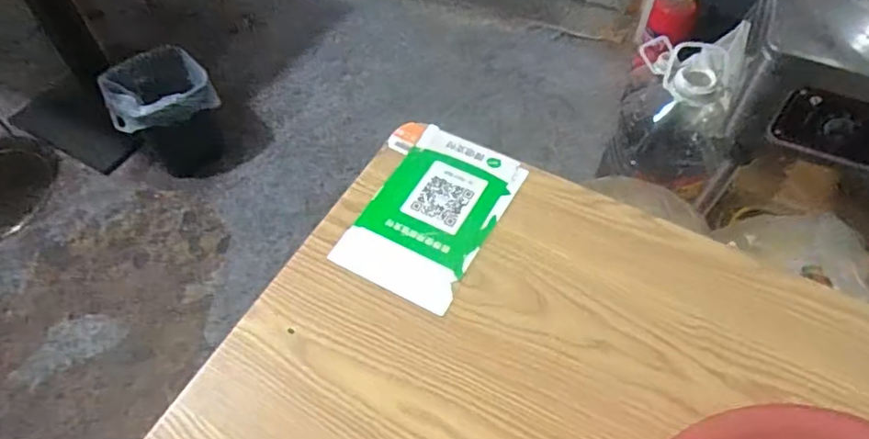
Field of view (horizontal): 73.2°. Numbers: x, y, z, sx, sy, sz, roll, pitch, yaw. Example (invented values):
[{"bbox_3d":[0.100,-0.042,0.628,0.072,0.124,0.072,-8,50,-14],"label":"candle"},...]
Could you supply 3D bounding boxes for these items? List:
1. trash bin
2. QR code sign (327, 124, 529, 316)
[{"bbox_3d":[-0.716,-0.277,1.590,0.254,0.299,0.192,-31,60,-21],"label":"trash bin"},{"bbox_3d":[0.000,-0.012,0.699,0.147,0.008,0.234,25,59,16],"label":"QR code sign"}]

